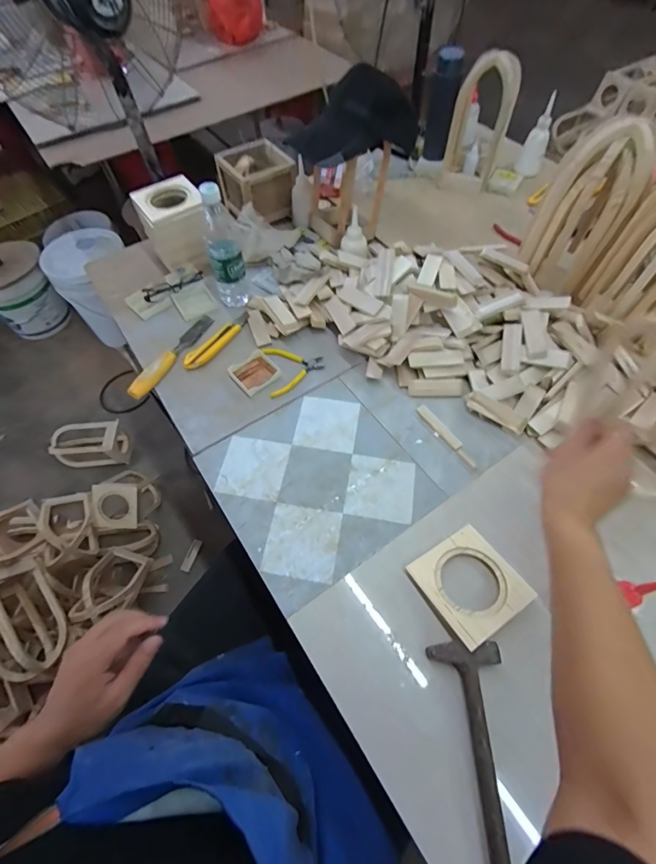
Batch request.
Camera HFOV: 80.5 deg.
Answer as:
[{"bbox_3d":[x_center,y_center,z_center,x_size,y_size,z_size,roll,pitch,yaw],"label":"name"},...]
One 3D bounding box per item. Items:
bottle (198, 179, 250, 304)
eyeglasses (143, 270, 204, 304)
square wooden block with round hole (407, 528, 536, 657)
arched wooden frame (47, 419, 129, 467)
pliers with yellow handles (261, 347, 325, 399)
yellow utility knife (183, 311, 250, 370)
[{"bbox_3d":[-0.201,-0.357,0.748,0.066,0.216,0.068,-13,59,-5],"label":"bottle"},{"bbox_3d":[-0.331,-0.320,0.838,0.138,0.028,0.025,-39,65,-19],"label":"eyeglasses"},{"bbox_3d":[0.194,0.205,0.529,0.123,0.008,0.125,-27,54,-19],"label":"square wooden block with round hole"},{"bbox_3d":[-0.878,0.044,1.425,0.265,0.125,0.130,-8,59,-2],"label":"arched wooden frame"},{"bbox_3d":[-0.062,-0.121,0.739,0.109,0.014,0.110,-11,59,-4],"label":"pliers with yellow handles"},{"bbox_3d":[-0.215,-0.183,0.764,0.030,0.016,0.168,30,65,19],"label":"yellow utility knife"}]

